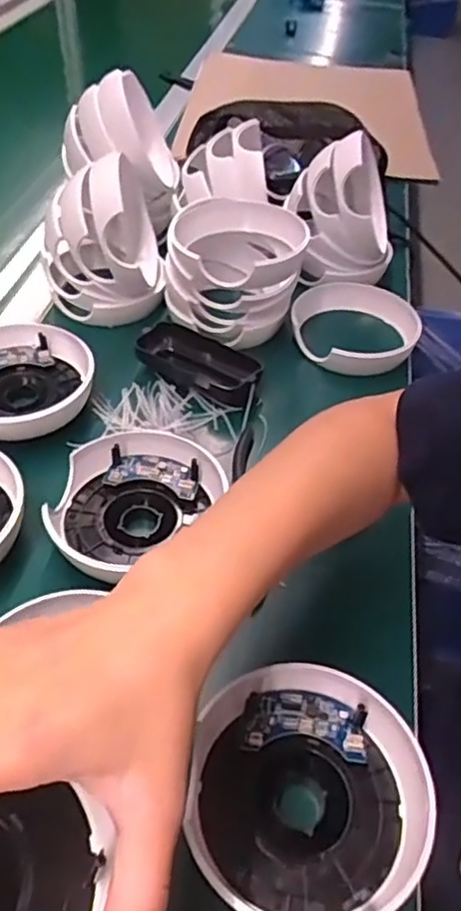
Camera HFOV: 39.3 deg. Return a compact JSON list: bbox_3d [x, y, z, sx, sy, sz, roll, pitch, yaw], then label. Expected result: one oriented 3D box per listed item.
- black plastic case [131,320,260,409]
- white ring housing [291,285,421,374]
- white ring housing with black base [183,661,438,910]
[{"bbox_3d":[-0.027,-0.079,0.552,0.112,0.027,0.053,24,50,19],"label":"black plastic case"},{"bbox_3d":[0.112,-0.118,0.599,0.113,0.028,0.107,4,46,1],"label":"white ring housing"},{"bbox_3d":[0.037,0.165,0.319,0.110,0.043,0.110,2,46,-2],"label":"white ring housing with black base"}]

